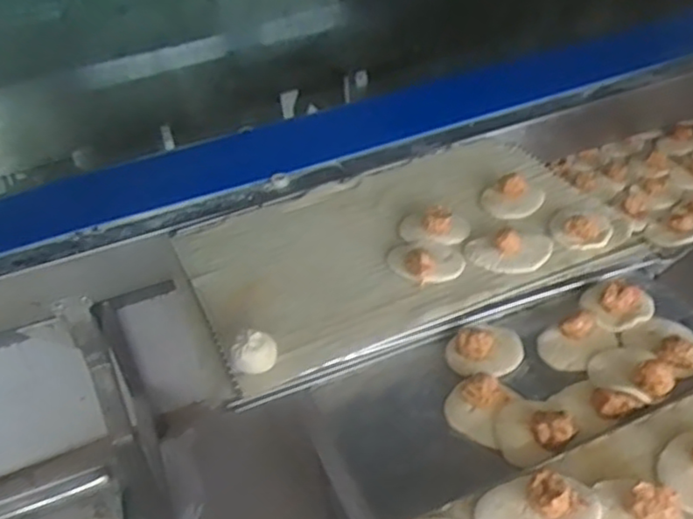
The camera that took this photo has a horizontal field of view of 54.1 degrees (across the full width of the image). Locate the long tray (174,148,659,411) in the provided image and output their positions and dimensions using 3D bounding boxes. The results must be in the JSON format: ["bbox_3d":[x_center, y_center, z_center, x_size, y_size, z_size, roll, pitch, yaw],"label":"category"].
[{"bbox_3d":[0.075,-0.034,0.995,0.595,0.056,0.408,-17,39,-7],"label":"long tray"}]

